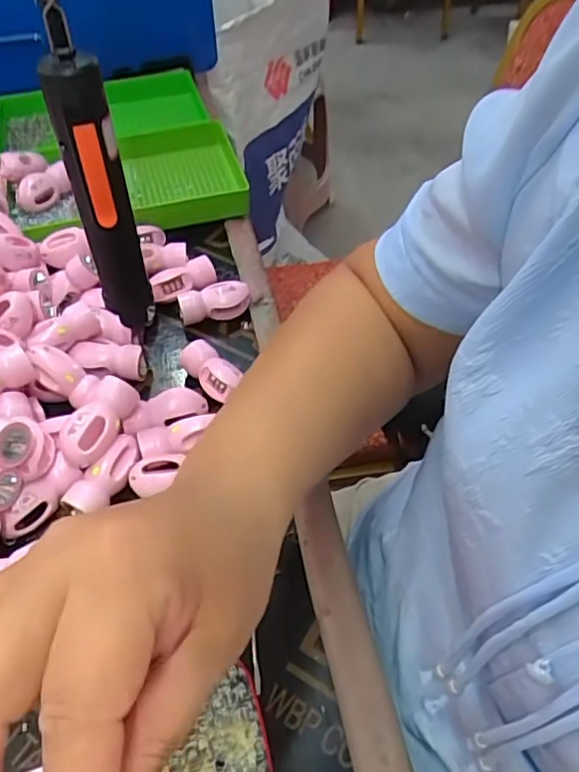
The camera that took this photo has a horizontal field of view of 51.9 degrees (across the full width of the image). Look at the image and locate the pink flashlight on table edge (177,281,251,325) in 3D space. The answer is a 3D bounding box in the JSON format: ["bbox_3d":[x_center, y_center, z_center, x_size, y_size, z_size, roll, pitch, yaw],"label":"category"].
[{"bbox_3d":[-0.070,-0.078,0.552,0.066,0.033,0.028,-11,51,-11],"label":"pink flashlight on table edge"}]

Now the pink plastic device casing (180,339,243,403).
[{"bbox_3d":[-0.065,-0.010,0.502,0.029,0.030,0.058,-33,58,-25],"label":"pink plastic device casing"}]

